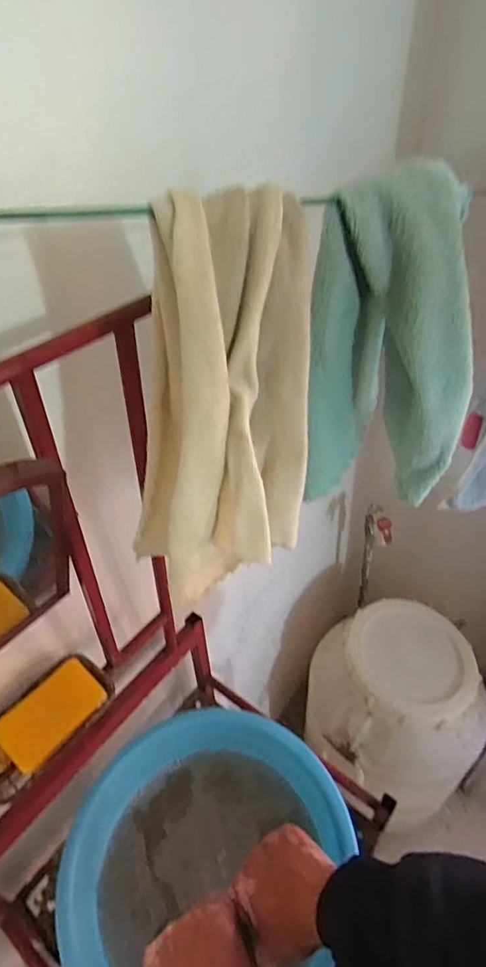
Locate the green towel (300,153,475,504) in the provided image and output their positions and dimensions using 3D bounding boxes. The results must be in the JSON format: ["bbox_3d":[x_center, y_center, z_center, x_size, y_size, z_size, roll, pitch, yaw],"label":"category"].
[{"bbox_3d":[0.111,-0.106,0.391,0.115,0.231,0.091,2,42,7],"label":"green towel"}]

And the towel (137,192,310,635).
[{"bbox_3d":[-0.013,-0.034,0.315,0.131,0.241,0.072,-15,43,-12],"label":"towel"}]

